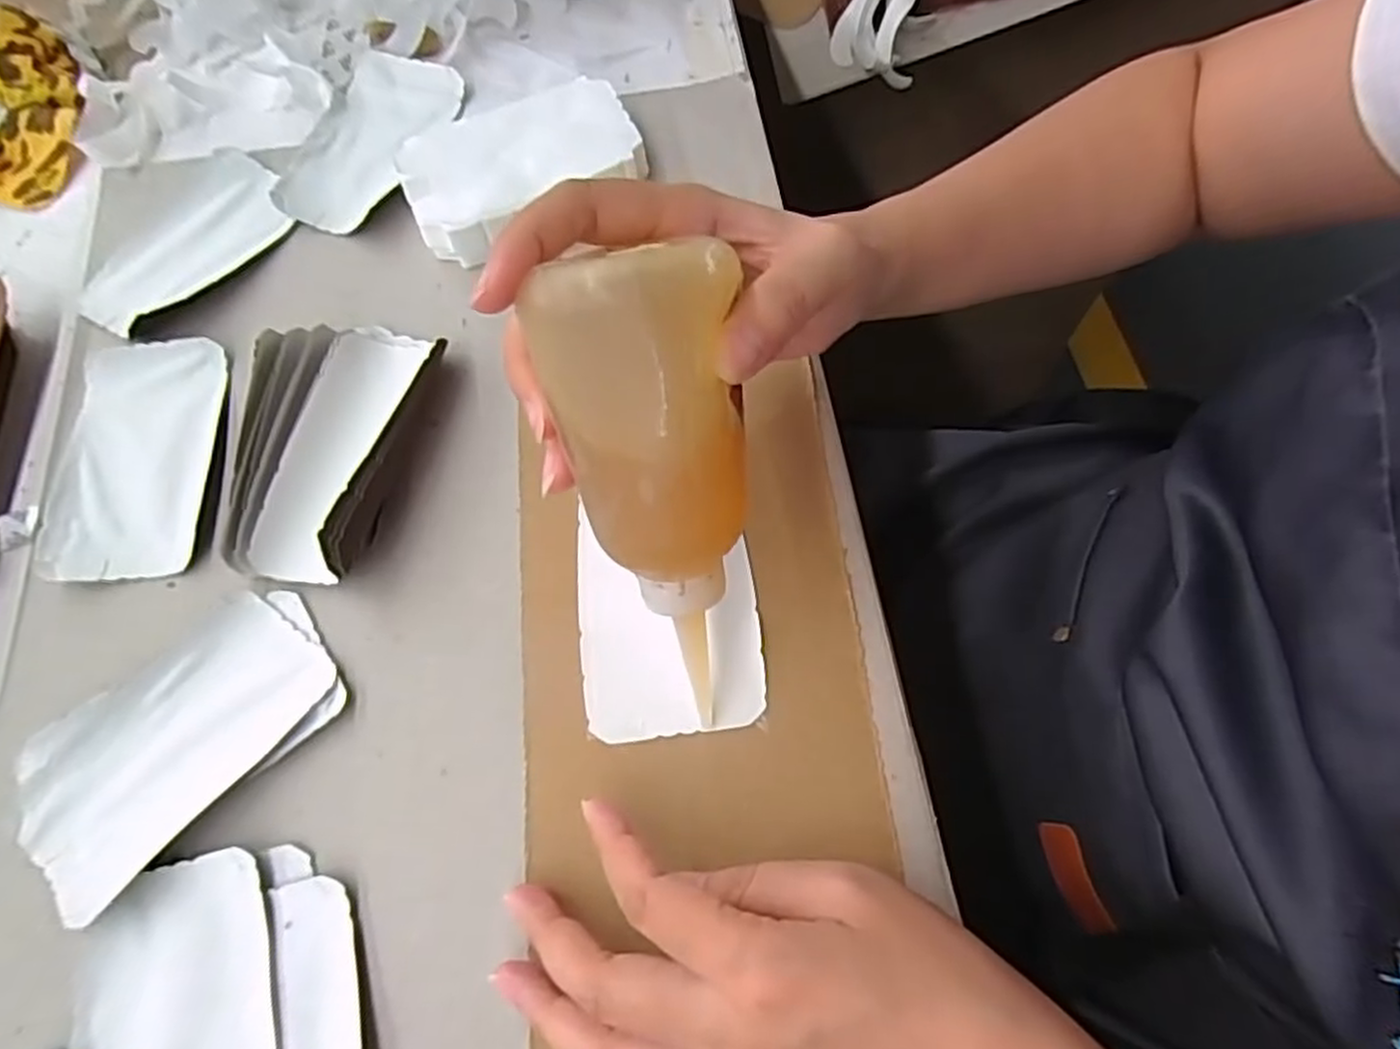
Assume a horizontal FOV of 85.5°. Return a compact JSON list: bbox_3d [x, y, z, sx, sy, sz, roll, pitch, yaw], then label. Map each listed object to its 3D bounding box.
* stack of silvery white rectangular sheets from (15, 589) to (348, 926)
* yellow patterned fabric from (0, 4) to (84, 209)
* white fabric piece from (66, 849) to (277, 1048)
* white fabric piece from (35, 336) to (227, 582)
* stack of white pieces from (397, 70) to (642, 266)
[{"bbox_3d":[-0.203,0.083,0.294,0.120,0.013,0.076,-38,71,-12],"label":"stack of silvery white rectangular sheets"},{"bbox_3d":[-0.384,-0.233,0.427,0.065,0.022,0.114,-11,82,-2],"label":"yellow patterned fabric"},{"bbox_3d":[-0.179,0.179,0.258,0.066,0.004,0.116,-15,68,-3],"label":"white fabric piece"},{"bbox_3d":[-0.261,-0.031,0.348,0.068,0.011,0.116,-4,68,1],"label":"white fabric piece"},{"bbox_3d":[-0.091,-0.184,0.390,0.117,0.024,0.067,-26,69,-8],"label":"stack of white pieces"}]

